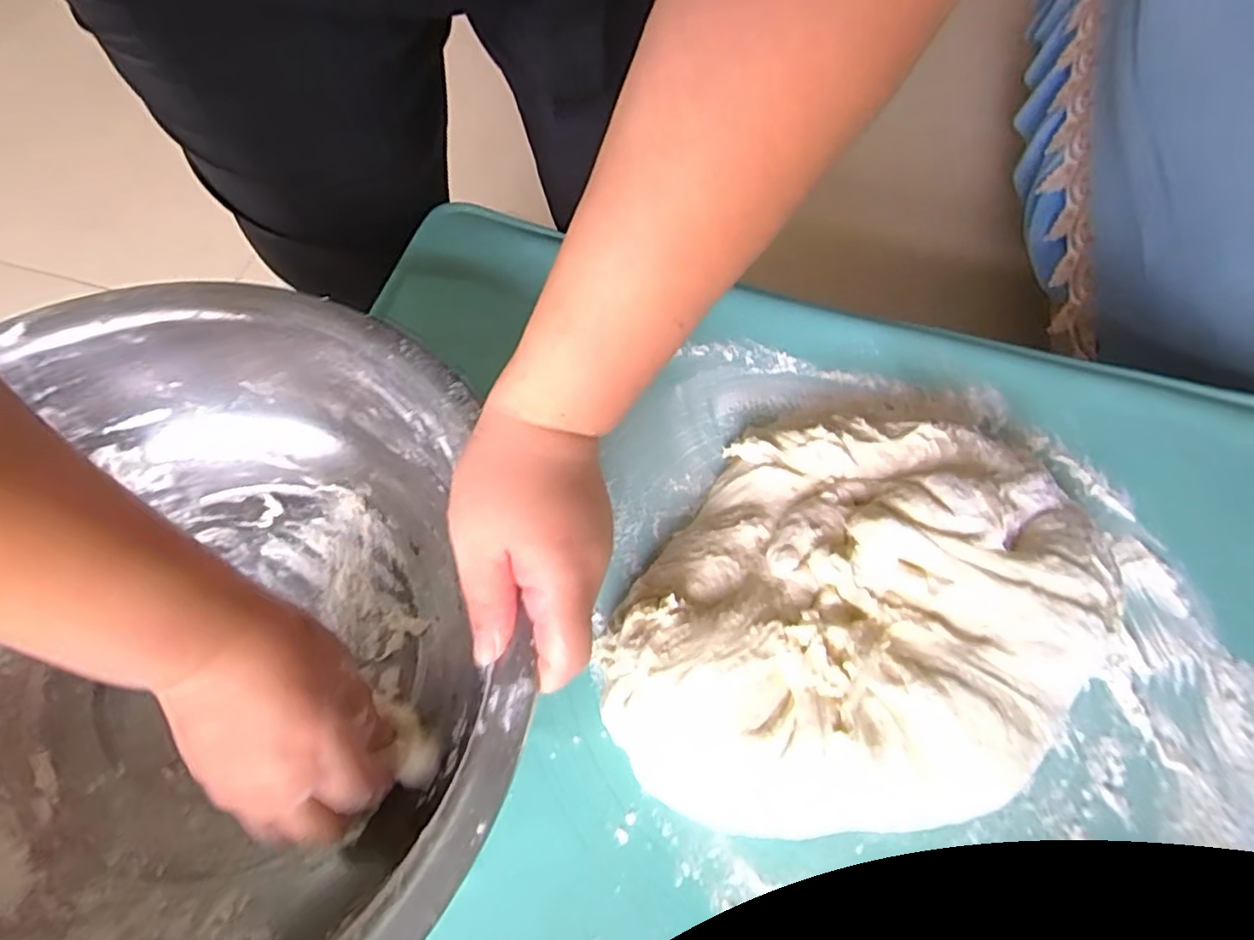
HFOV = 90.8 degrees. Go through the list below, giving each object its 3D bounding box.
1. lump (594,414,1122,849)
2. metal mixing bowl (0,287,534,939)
[{"bbox_3d":[0.130,0.074,0.332,0.218,0.068,0.268,31,69,13],"label":"lump"},{"bbox_3d":[-0.196,0.091,0.291,0.306,0.111,0.329,0,65,0],"label":"metal mixing bowl"}]

